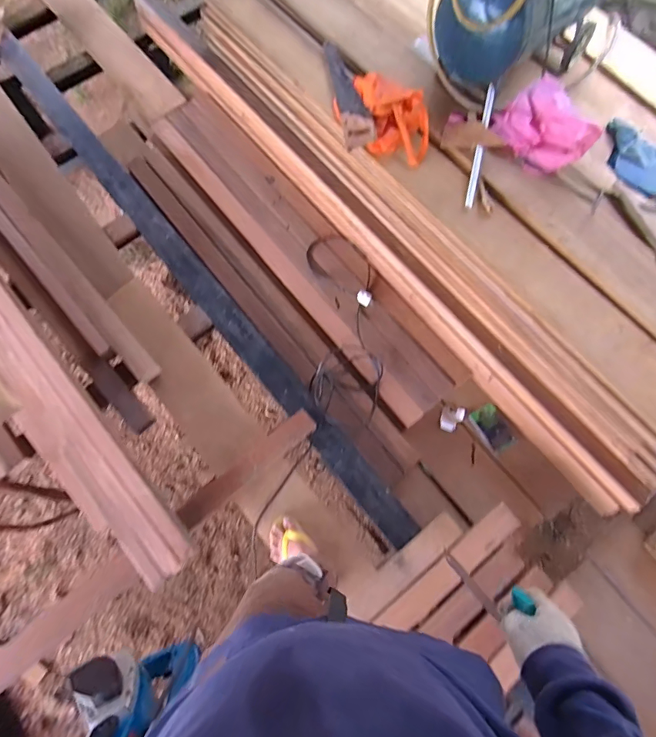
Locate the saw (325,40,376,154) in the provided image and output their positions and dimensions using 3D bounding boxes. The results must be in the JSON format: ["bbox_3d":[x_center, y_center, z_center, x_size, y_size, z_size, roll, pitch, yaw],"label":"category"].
[{"bbox_3d":[0.066,-0.930,1.447,0.092,0.045,0.469,-10,73,-2],"label":"saw"}]

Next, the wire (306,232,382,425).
[{"bbox_3d":[0.054,-0.174,1.472,0.233,0.124,0.691,-2,73,1],"label":"wire"}]

